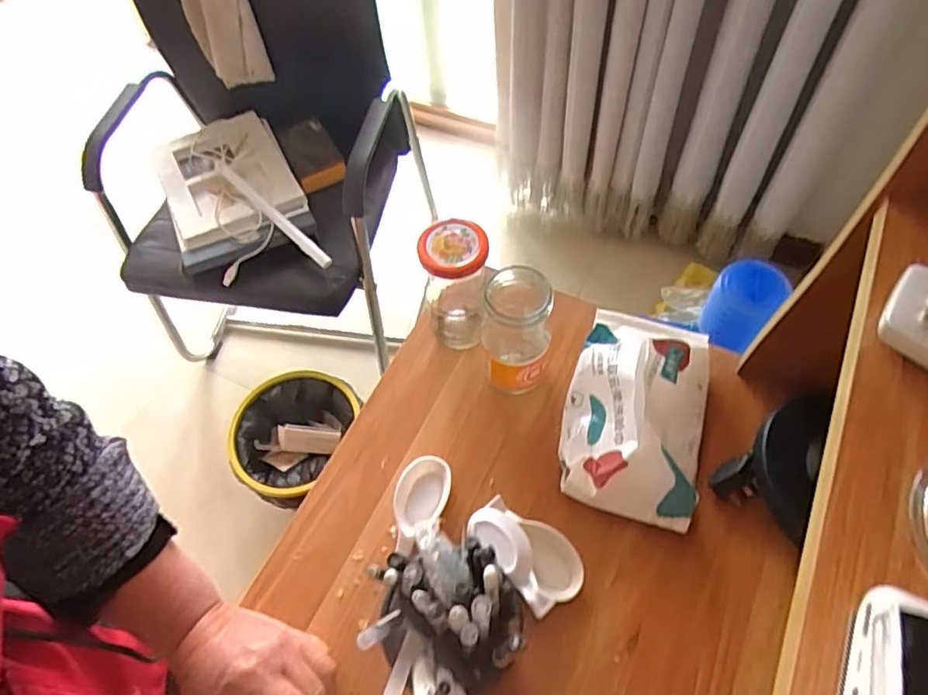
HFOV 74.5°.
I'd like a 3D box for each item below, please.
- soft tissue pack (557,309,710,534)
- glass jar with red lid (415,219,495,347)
[{"bbox_3d":[0.146,0.051,0.517,0.111,0.061,0.182,14,61,11],"label":"soft tissue pack"},{"bbox_3d":[-0.006,-0.050,0.546,0.057,0.130,0.056,-10,59,-3],"label":"glass jar with red lid"}]

